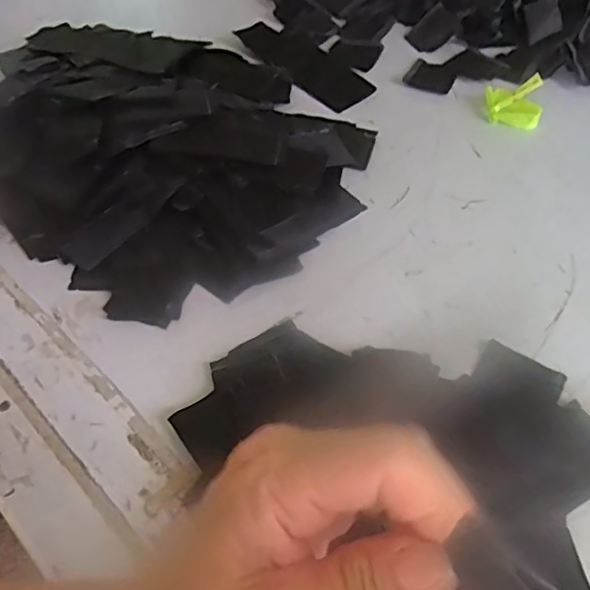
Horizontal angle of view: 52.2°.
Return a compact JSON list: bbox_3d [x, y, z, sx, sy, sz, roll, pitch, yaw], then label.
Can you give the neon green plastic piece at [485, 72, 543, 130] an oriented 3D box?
[{"bbox_3d":[0.211,-0.186,0.577,0.050,0.034,0.039,4,54,4],"label":"neon green plastic piece"}]

